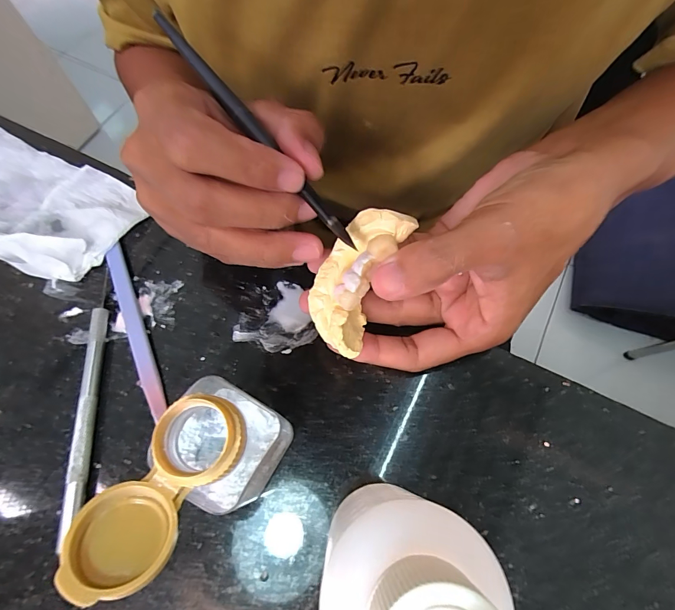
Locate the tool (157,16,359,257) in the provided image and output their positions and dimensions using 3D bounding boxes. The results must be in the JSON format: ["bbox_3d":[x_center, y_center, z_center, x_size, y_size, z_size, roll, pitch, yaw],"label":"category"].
[{"bbox_3d":[-0.042,-0.085,0.168,0.007,0.004,0.161,-35,74,-12],"label":"tool"}]

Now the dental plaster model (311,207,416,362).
[{"bbox_3d":[0.006,-0.012,0.157,0.029,0.015,0.063,26,96,11],"label":"dental plaster model"}]

